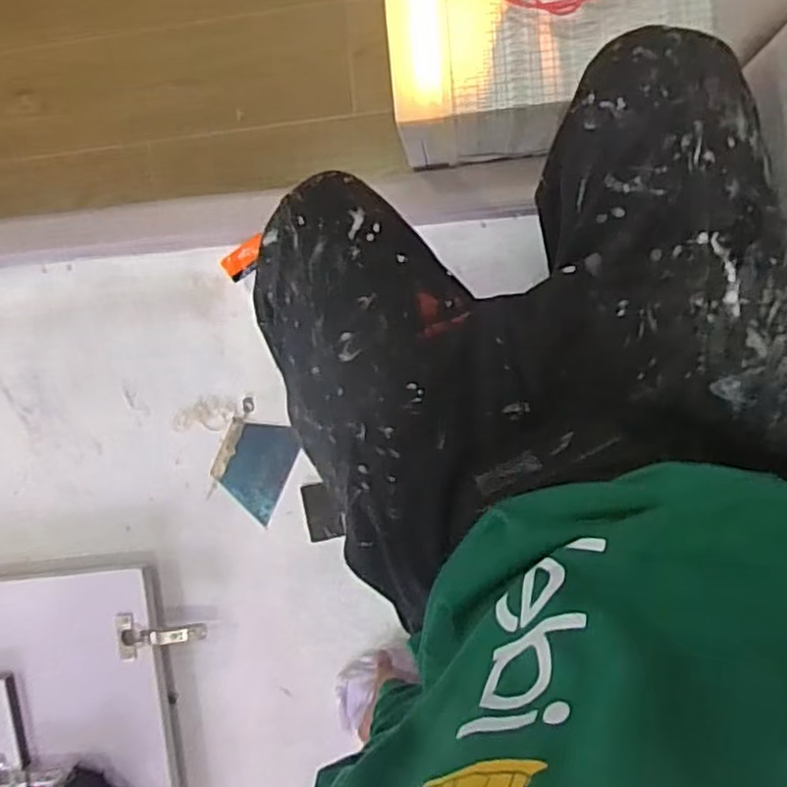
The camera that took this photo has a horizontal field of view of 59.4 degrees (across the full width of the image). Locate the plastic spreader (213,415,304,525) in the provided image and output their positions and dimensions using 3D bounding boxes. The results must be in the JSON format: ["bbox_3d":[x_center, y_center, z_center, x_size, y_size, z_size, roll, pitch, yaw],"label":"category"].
[{"bbox_3d":[-0.186,0.095,0.921,0.098,0.011,0.124,25,96,4],"label":"plastic spreader"}]

